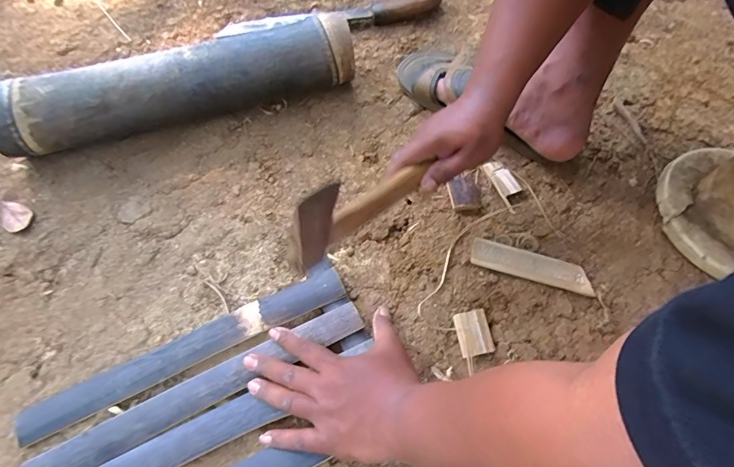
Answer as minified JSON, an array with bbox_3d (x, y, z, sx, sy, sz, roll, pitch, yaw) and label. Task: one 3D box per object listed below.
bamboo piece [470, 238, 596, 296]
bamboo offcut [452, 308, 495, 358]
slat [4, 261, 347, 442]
[{"bbox_3d":[0.201,0.040,0.504,0.143,0.011,0.035,15,63,6],"label":"bamboo piece"},{"bbox_3d":[0.120,0.112,0.462,0.038,0.011,0.048,-9,63,-6],"label":"bamboo offcut"},{"bbox_3d":[-0.188,0.123,0.439,0.343,0.013,0.039,-25,66,-13],"label":"slat"}]

